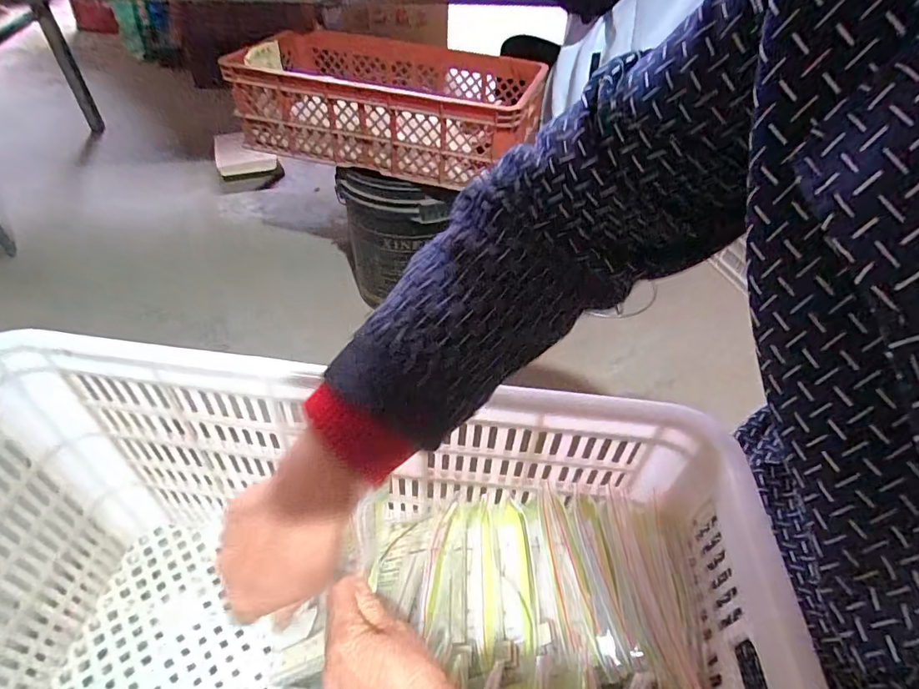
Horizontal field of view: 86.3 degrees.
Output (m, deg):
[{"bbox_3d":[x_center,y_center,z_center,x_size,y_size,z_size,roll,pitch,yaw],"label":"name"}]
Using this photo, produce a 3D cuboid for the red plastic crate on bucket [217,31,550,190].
[{"bbox_3d":[-0.148,-0.567,1.150,0.649,0.182,0.355,14,45,8],"label":"red plastic crate on bucket"}]

